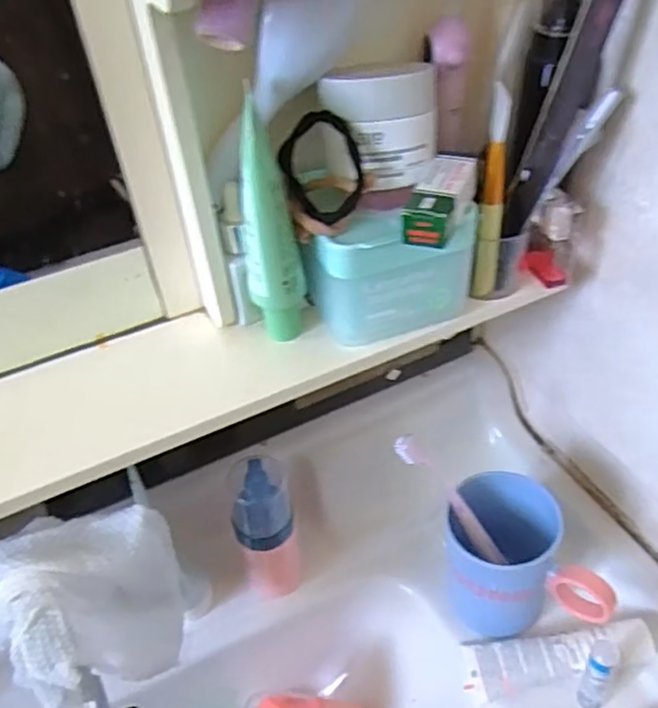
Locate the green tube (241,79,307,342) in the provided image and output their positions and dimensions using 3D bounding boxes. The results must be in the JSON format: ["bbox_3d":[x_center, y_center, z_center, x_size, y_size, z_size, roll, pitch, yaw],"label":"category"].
[{"bbox_3d":[-0.033,-0.067,0.371,0.032,0.148,0.031,-10,43,-5],"label":"green tube"}]

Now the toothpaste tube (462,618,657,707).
[{"bbox_3d":[0.166,0.221,0.482,0.129,0.022,0.042,-16,42,8],"label":"toothpaste tube"}]

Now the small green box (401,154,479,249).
[{"bbox_3d":[0.061,-0.085,0.364,0.025,0.019,0.069,14,46,20],"label":"small green box"}]

